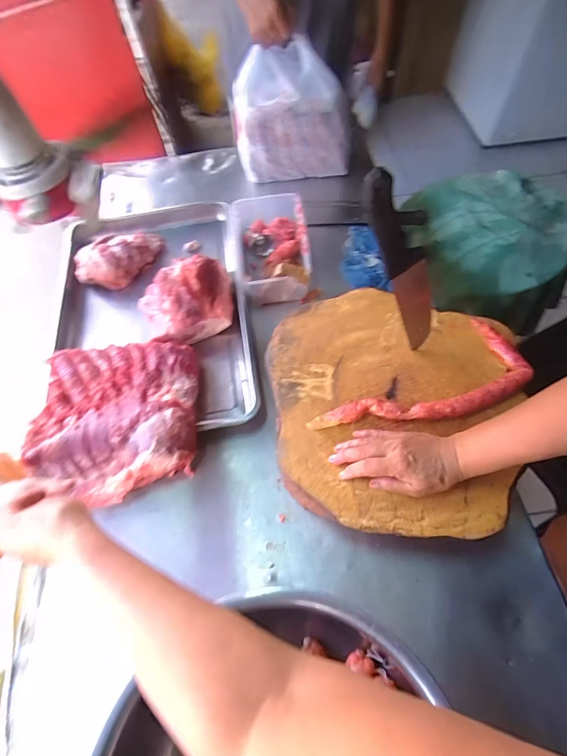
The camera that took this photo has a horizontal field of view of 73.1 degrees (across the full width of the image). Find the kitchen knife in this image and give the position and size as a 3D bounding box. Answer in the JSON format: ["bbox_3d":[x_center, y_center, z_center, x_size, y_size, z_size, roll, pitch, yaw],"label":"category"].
[{"bbox_3d":[0.162,-0.138,0.492,0.055,0.304,0.032,-16,57,20],"label":"kitchen knife"}]

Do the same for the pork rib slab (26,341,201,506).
[{"bbox_3d":[-0.280,0.056,0.648,0.263,0.067,0.288,-7,60,-1],"label":"pork rib slab"}]

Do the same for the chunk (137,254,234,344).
[{"bbox_3d":[-0.192,-0.162,0.759,0.184,0.080,0.161,-20,61,-8],"label":"chunk"}]

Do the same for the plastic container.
[{"bbox_3d":[-0.024,-0.283,0.825,0.147,0.076,0.250,-7,60,-1],"label":"plastic container"}]

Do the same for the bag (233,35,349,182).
[{"bbox_3d":[0.020,-0.638,0.940,0.281,0.240,0.136,-1,60,3],"label":"bag"}]

